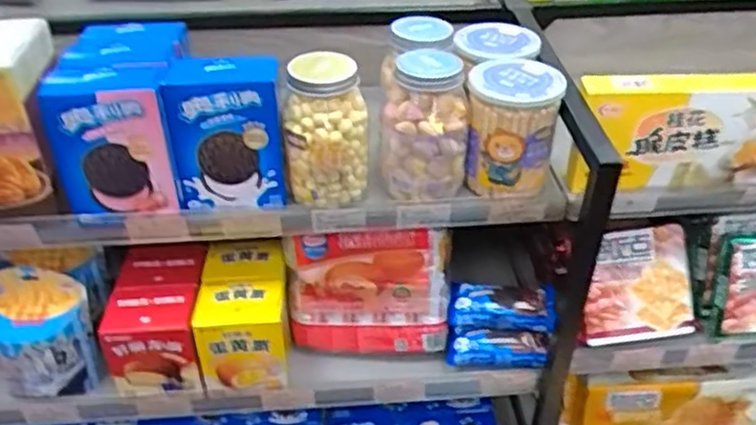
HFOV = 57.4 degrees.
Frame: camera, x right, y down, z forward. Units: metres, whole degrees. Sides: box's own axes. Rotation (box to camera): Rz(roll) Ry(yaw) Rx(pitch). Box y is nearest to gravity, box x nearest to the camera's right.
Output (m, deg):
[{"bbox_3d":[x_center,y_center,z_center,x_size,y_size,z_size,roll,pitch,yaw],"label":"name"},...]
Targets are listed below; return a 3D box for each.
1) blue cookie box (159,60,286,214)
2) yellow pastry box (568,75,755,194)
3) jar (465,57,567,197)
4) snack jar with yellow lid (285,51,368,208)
[{"bbox_3d":[-0.140,-0.070,0.639,0.100,0.134,0.047,-8,39,-9],"label":"blue cookie box"},{"bbox_3d":[0.305,-0.073,0.668,0.216,0.111,0.043,-2,38,-2],"label":"yellow pastry box"},{"bbox_3d":[0.128,-0.084,0.670,0.082,0.104,0.089,0,38,0],"label":"jar"},{"bbox_3d":[-0.047,-0.074,0.640,0.073,0.127,0.067,0,38,0],"label":"snack jar with yellow lid"}]

